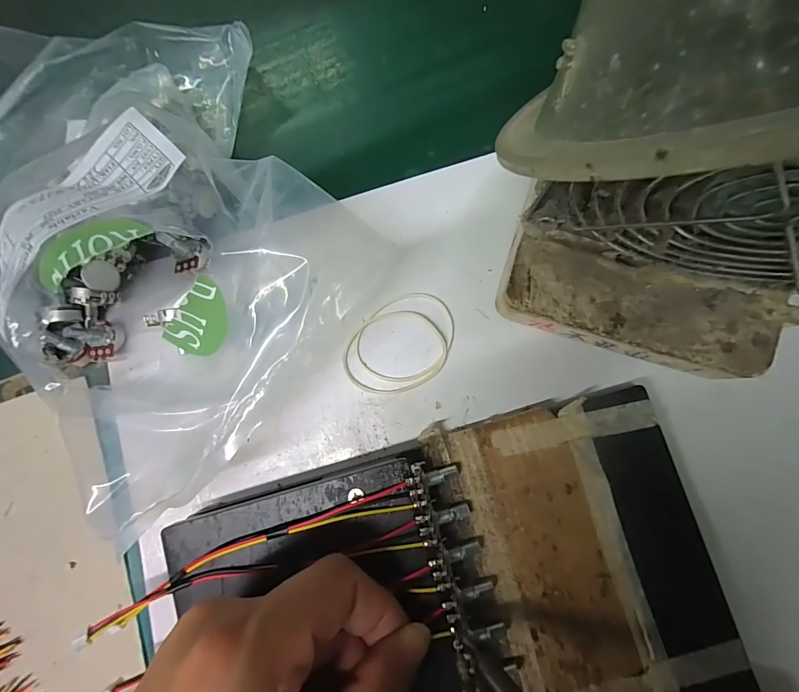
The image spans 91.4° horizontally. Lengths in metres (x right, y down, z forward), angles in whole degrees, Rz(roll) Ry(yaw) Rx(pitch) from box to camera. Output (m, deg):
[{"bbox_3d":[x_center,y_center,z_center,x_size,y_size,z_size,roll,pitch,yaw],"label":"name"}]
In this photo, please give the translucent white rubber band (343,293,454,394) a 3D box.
[{"bbox_3d":[0.000,-0.001,0.195,0.059,0.004,0.045,-28,81,1],"label":"translucent white rubber band"}]

